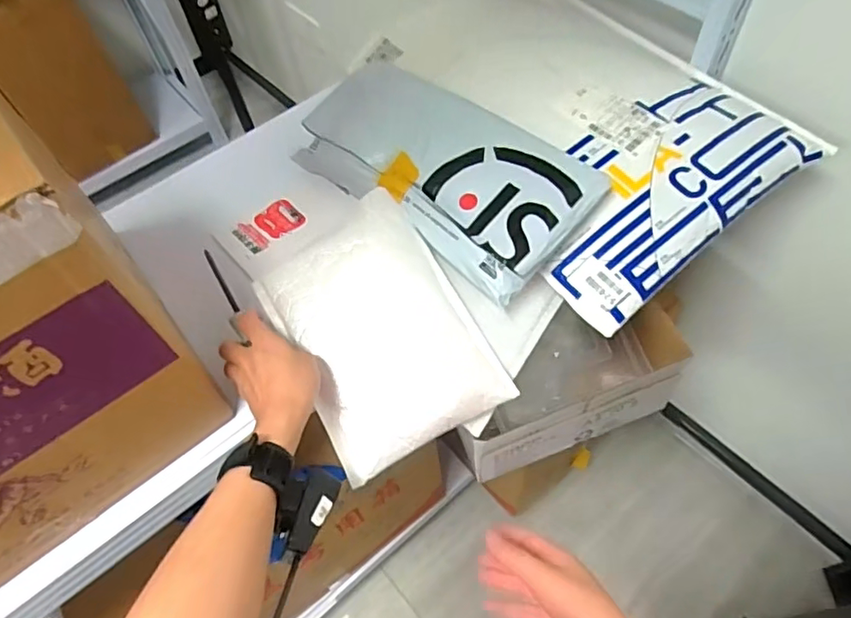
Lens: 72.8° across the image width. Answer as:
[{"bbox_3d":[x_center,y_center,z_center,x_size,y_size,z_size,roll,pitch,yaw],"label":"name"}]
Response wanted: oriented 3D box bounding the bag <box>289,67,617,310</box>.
[{"bbox_3d":[0.021,-0.177,0.686,0.357,0.061,0.200,38,68,24],"label":"bag"}]

